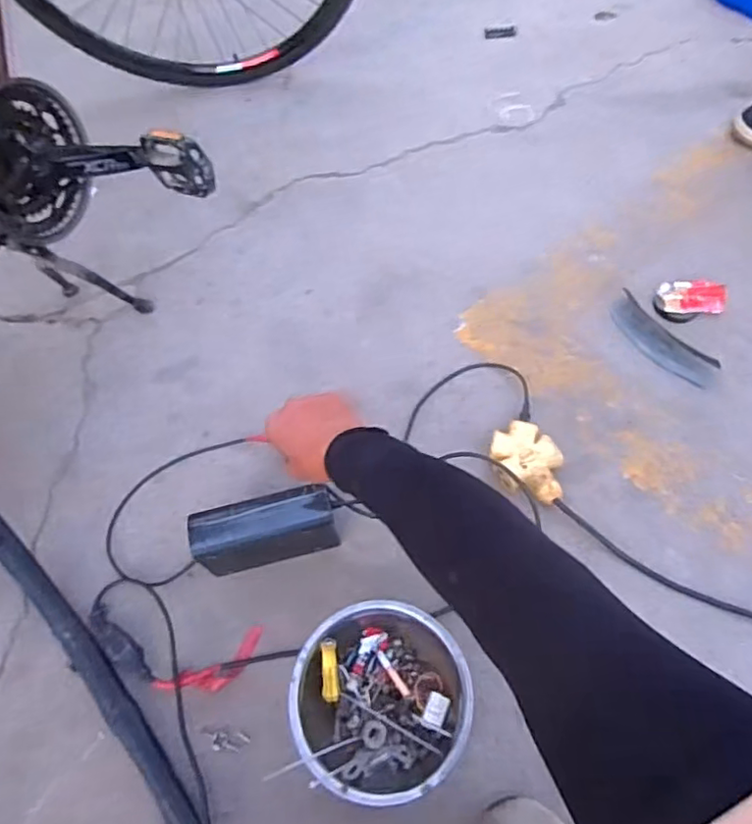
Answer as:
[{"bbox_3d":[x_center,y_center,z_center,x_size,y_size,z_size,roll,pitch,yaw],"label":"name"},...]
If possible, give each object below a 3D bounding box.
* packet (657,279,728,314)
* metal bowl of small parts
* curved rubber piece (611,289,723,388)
[{"bbox_3d":[0.500,-0.184,0.912,0.097,0.029,0.048,3,61,6],"label":"packet"},{"bbox_3d":[0.009,0.311,0.635,0.186,0.077,0.182,-2,61,3],"label":"metal bowl of small parts"},{"bbox_3d":[0.432,-0.109,0.886,0.059,0.018,0.181,-33,64,-13],"label":"curved rubber piece"}]

